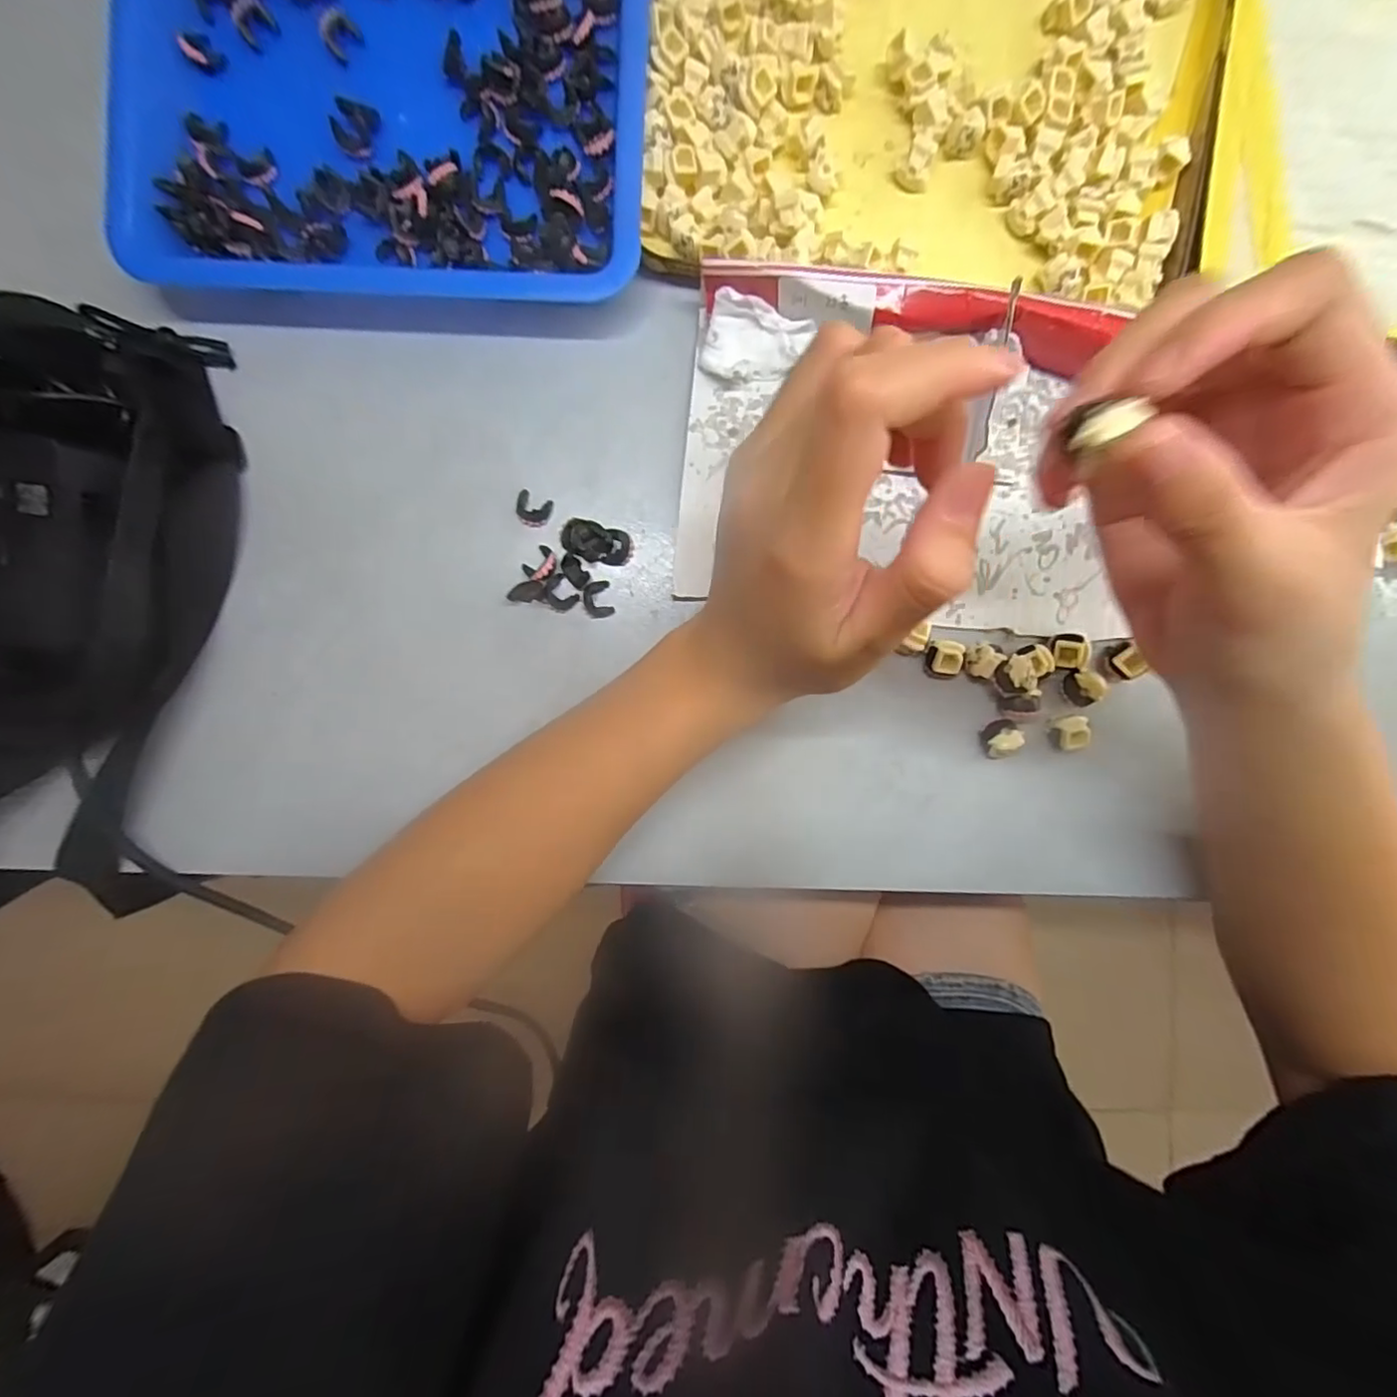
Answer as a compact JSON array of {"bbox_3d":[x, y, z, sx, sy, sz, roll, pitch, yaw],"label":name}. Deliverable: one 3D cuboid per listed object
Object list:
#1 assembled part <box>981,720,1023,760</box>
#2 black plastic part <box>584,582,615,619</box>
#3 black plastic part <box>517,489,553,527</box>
[{"bbox_3d":[0.133,0.017,0.272,0.015,0.014,0.016,0,93,1],"label":"assembled part"},{"bbox_3d":[-0.045,-0.044,0.277,0.012,0.004,0.016,-12,93,1],"label":"black plastic part"},{"bbox_3d":[-0.074,-0.084,0.275,0.016,0.004,0.014,22,93,-1],"label":"black plastic part"}]

